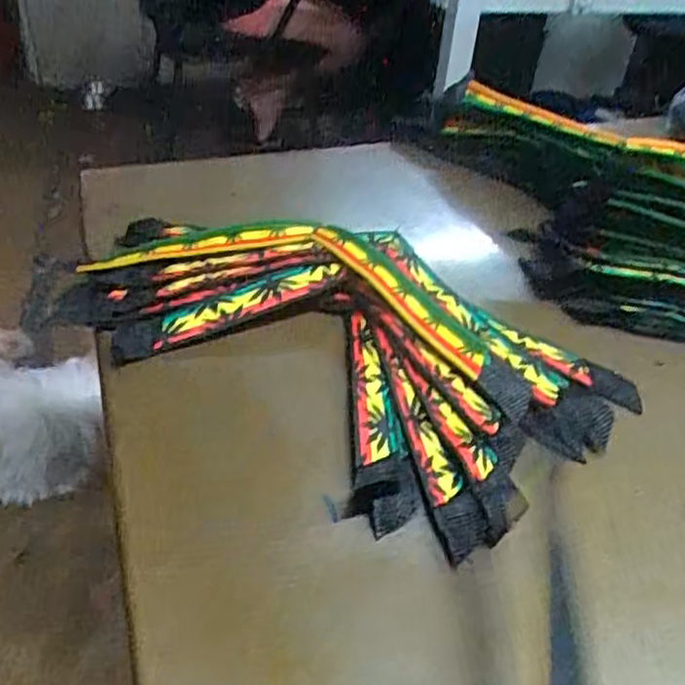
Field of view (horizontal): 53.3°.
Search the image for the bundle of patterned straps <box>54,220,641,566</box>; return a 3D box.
[{"bbox_3d":[-0.007,-0.020,0.452,0.354,0.032,0.212,27,46,25],"label":"bundle of patterned straps"}]

